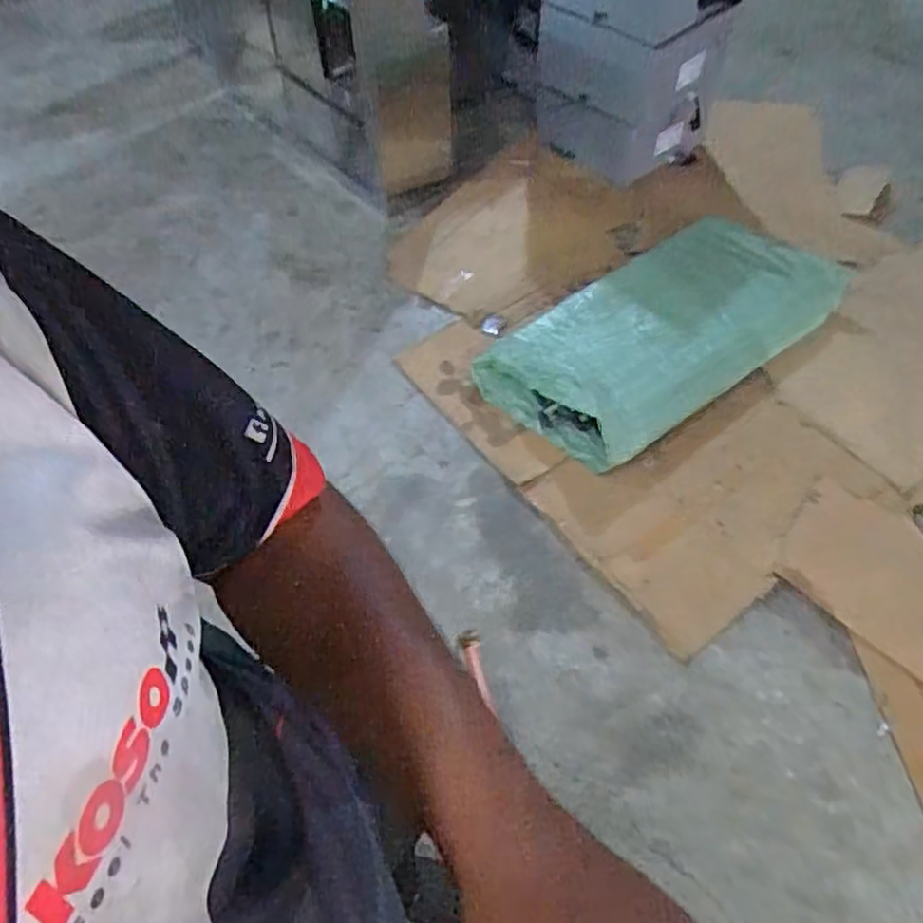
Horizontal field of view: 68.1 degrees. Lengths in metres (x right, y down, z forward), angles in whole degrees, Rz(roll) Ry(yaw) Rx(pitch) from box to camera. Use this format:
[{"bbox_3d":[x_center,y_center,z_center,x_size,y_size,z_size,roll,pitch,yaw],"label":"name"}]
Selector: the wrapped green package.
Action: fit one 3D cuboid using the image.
[{"bbox_3d":[0.522,-0.340,1.772,0.937,0.152,0.438,-30,61,-18],"label":"wrapped green package"}]

